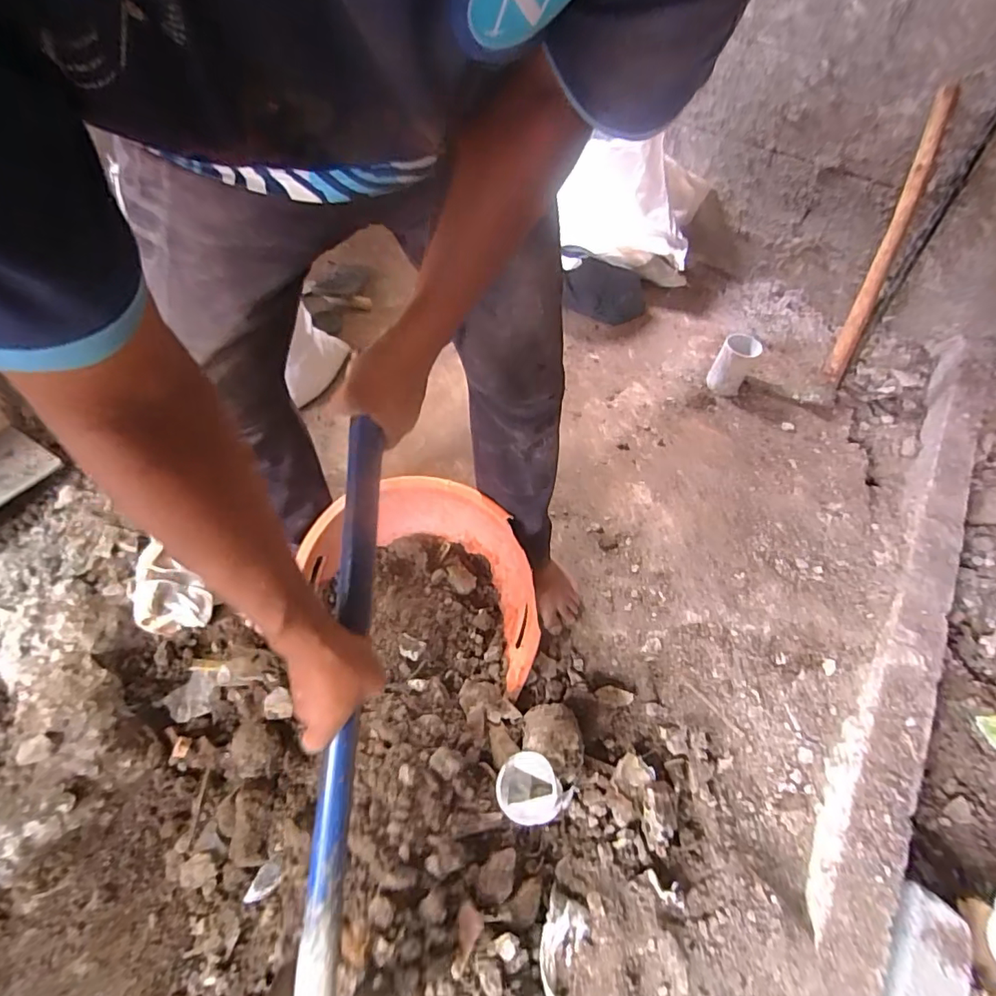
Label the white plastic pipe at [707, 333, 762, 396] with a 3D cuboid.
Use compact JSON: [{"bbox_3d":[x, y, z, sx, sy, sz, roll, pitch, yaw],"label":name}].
[{"bbox_3d":[0.616,-0.353,1.341,0.095,0.121,0.086,26,57,13],"label":"white plastic pipe"}]

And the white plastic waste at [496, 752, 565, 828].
[{"bbox_3d":[0.042,0.422,0.743,0.080,0.061,0.092,-27,61,-22],"label":"white plastic waste"}]

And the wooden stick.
[{"bbox_3d":[0.898,-0.572,1.188,0.054,0.611,0.049,12,21,3],"label":"wooden stick"}]

